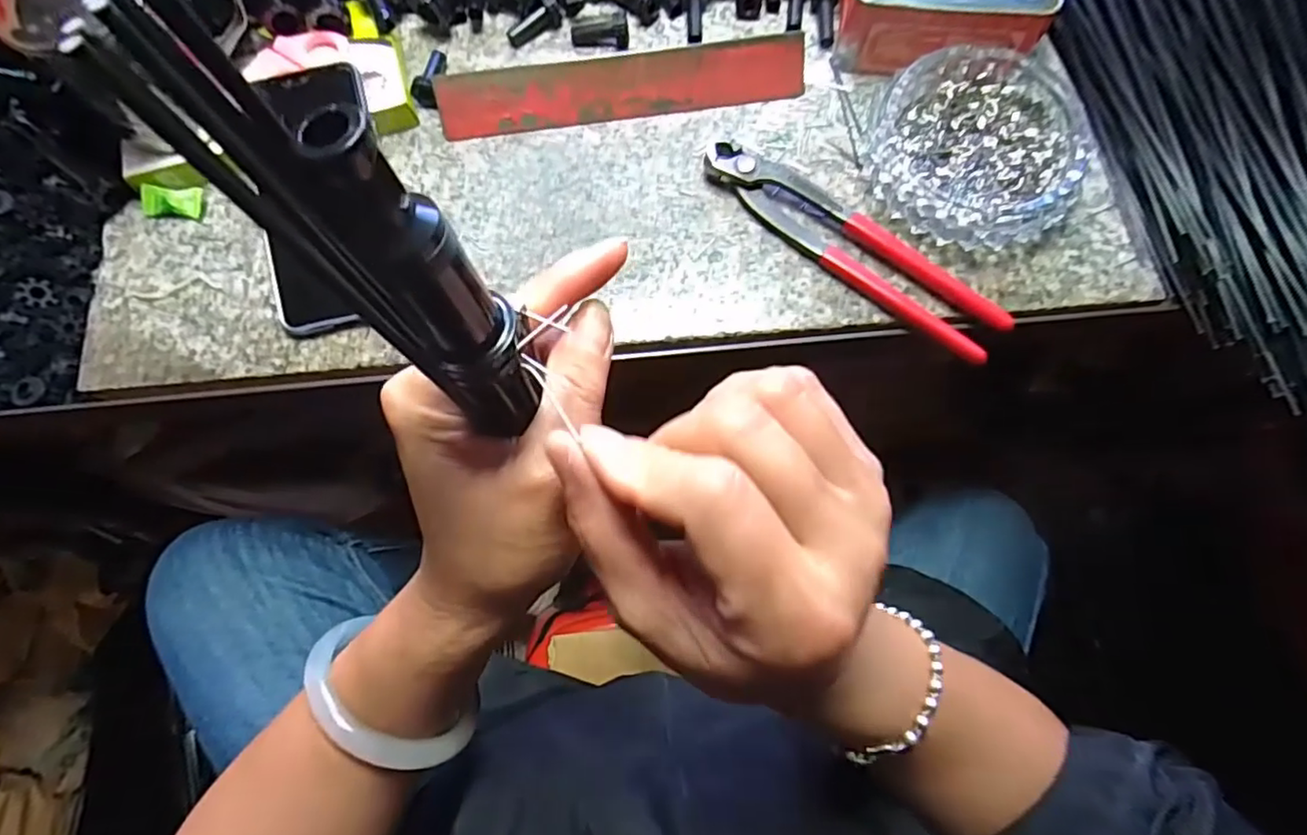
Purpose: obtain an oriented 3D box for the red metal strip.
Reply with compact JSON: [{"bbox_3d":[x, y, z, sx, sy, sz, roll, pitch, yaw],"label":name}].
[{"bbox_3d":[-0.020,-0.207,0.385,0.226,0.021,0.030,-9,76,-1],"label":"red metal strip"}]

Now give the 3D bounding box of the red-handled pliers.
[{"bbox_3d":[0.117,-0.106,0.361,0.195,0.016,0.045,40,80,10],"label":"red-handled pliers"}]

